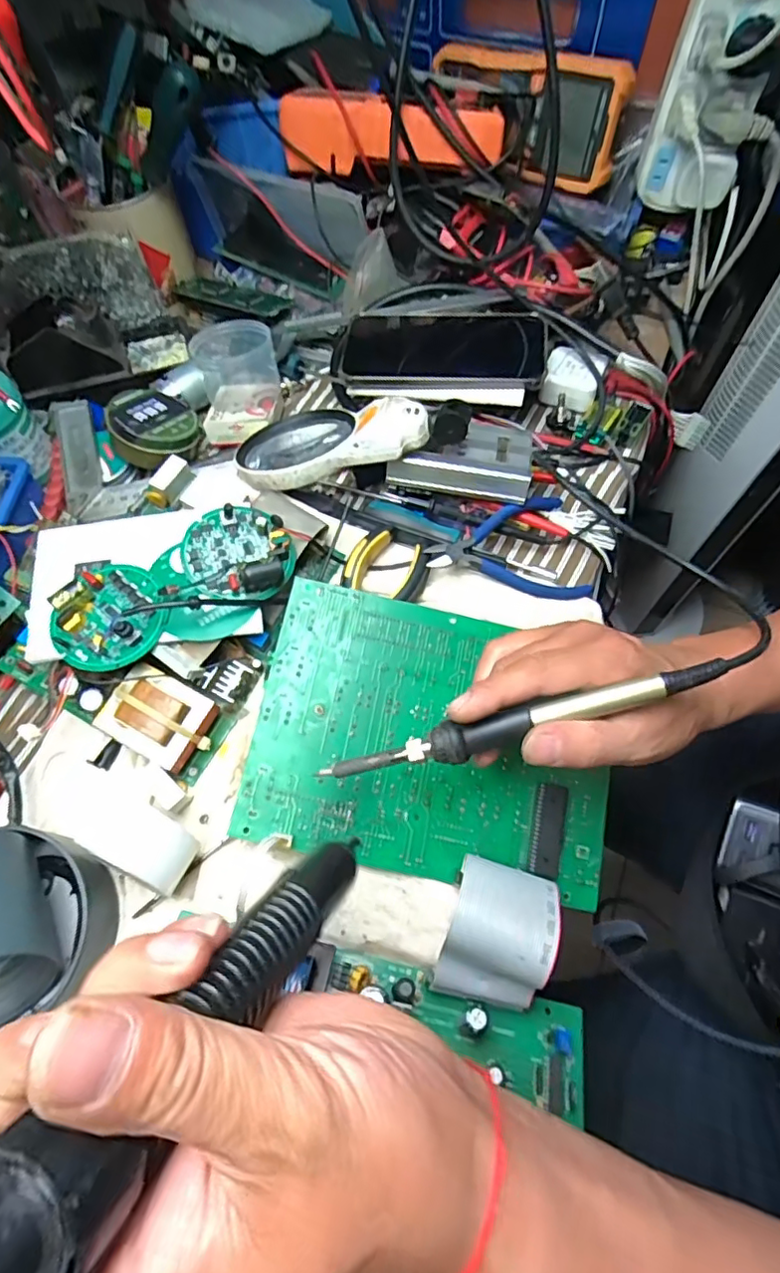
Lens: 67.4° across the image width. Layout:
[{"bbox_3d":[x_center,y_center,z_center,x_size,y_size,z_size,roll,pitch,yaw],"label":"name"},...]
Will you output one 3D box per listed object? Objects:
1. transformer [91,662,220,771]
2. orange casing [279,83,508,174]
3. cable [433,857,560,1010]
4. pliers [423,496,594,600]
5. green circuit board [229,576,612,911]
[{"bbox_3d":[-0.144,0.050,0.364,0.060,0.033,0.047,26,68,13],"label":"transformer"},{"bbox_3d":[0.000,-0.410,0.476,0.178,0.049,0.035,6,64,4],"label":"orange casing"},{"bbox_3d":[0.056,0.154,0.304,0.050,0.047,0.066,16,66,9],"label":"cable"},{"bbox_3d":[0.083,-0.058,0.416,0.112,0.026,0.078,-17,65,-6],"label":"pliers"},{"bbox_3d":[0.030,0.061,0.354,0.214,0.011,0.157,13,74,-4],"label":"green circuit board"}]

